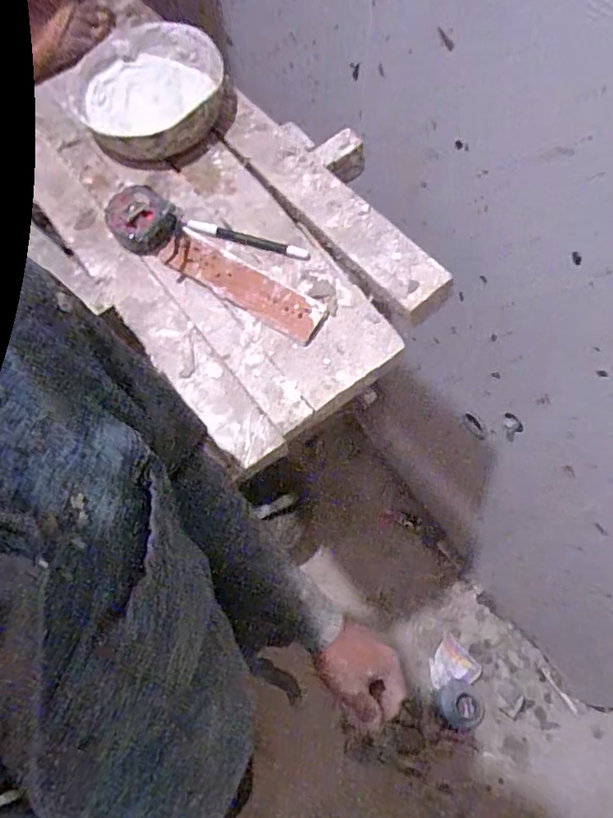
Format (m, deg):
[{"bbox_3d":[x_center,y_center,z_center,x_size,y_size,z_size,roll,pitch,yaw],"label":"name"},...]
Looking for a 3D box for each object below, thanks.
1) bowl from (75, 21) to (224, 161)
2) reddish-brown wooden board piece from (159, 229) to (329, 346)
[{"bbox_3d":[-0.191,-0.393,0.684,0.173,0.048,0.174,0,65,1],"label":"bowl"},{"bbox_3d":[-0.068,-0.133,0.602,0.192,0.018,0.050,30,69,14],"label":"reddish-brown wooden board piece"}]

